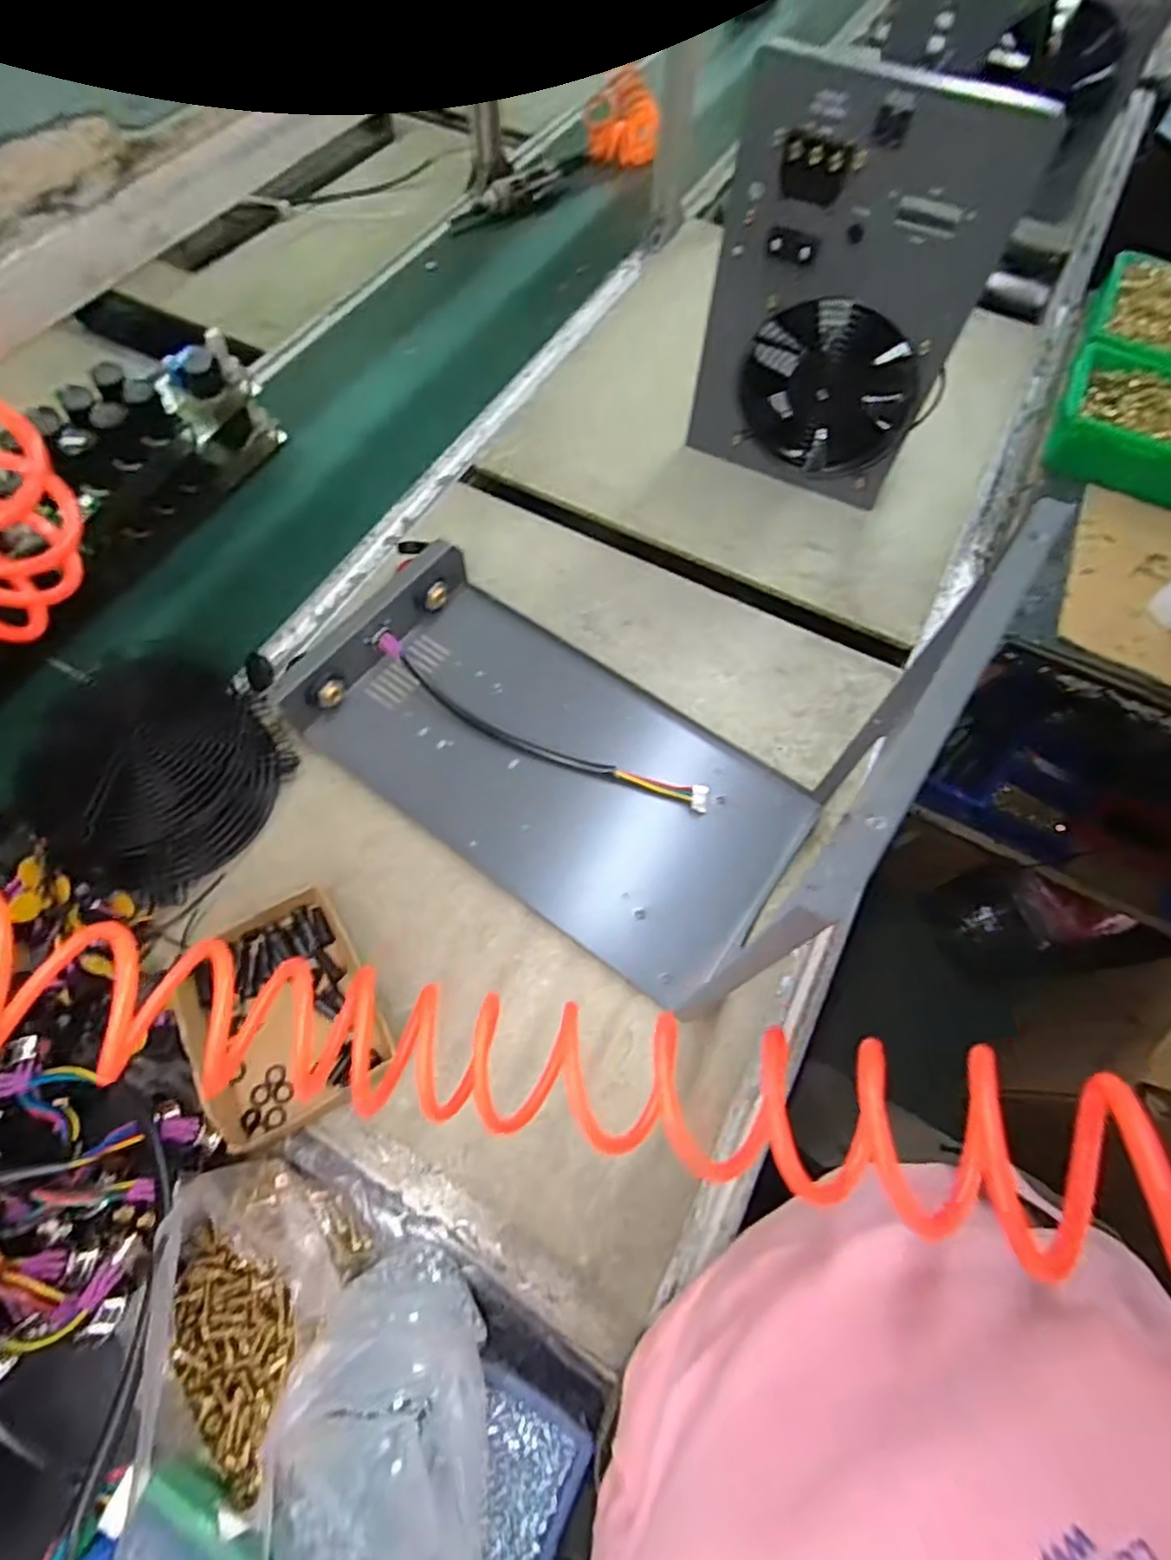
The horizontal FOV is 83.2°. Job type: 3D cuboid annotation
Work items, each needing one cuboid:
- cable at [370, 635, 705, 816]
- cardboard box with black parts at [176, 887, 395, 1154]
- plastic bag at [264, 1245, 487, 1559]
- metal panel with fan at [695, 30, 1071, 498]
[{"bbox_3d":[-0.054,-0.052,0.695,0.389,0.042,0.039,26,67,10],"label":"cable"},{"bbox_3d":[-0.259,0.195,0.555,0.141,0.049,0.179,-26,68,-14],"label":"cardboard box with black parts"},{"bbox_3d":[-0.122,0.404,0.414,0.121,0.128,0.157,3,65,-1],"label":"plastic bag"},{"bbox_3d":[0.264,-0.501,0.717,0.248,0.389,0.061,23,66,9],"label":"metal panel with fan"}]

